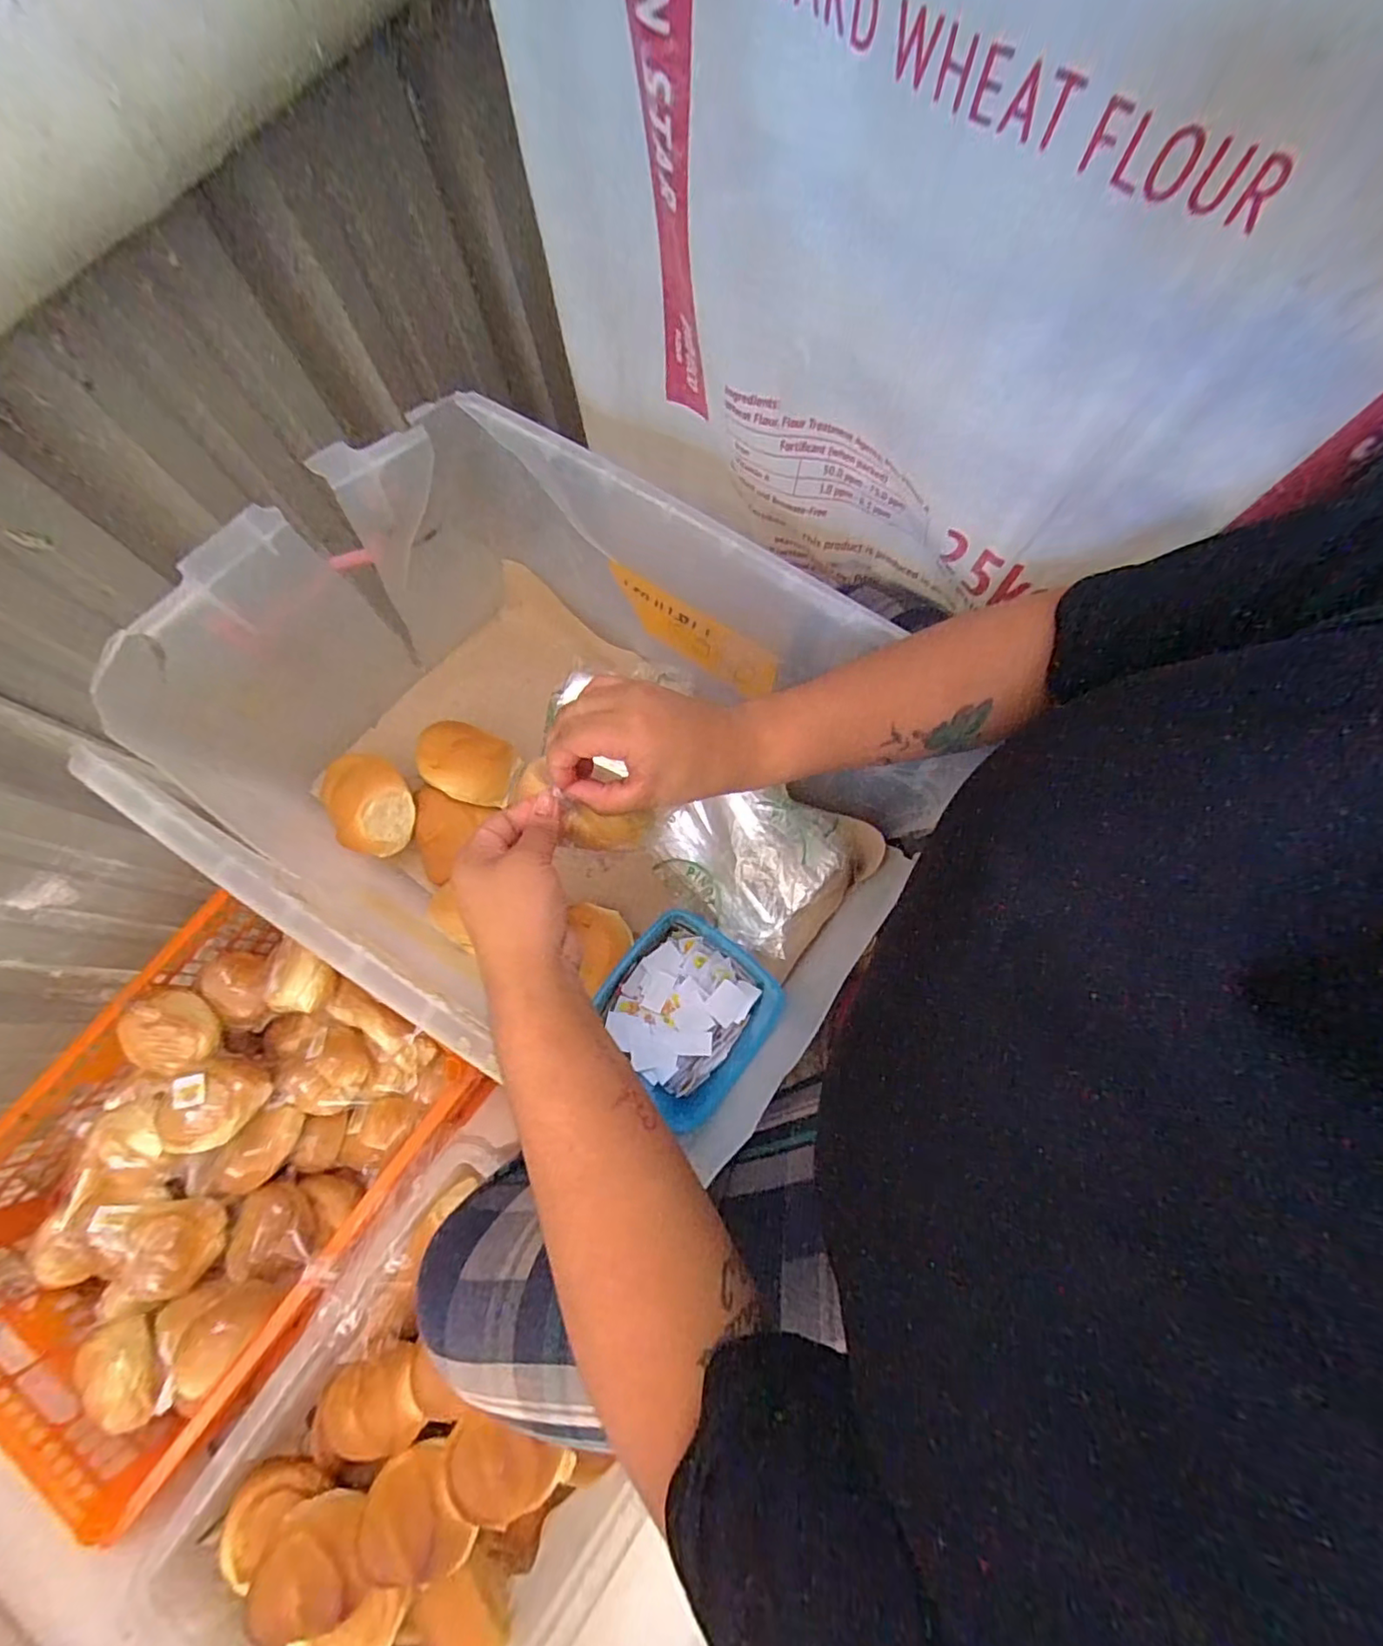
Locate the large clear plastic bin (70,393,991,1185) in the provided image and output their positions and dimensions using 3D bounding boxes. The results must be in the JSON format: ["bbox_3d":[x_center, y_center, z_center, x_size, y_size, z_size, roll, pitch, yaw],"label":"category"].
[{"bbox_3d":[-0.084,-0.040,0.445,0.449,0.217,0.354,32,76,11],"label":"large clear plastic bin"}]

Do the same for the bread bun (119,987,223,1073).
[{"bbox_3d":[-0.490,0.194,0.567,0.059,0.059,0.074,0,72,2],"label":"bread bun"}]

